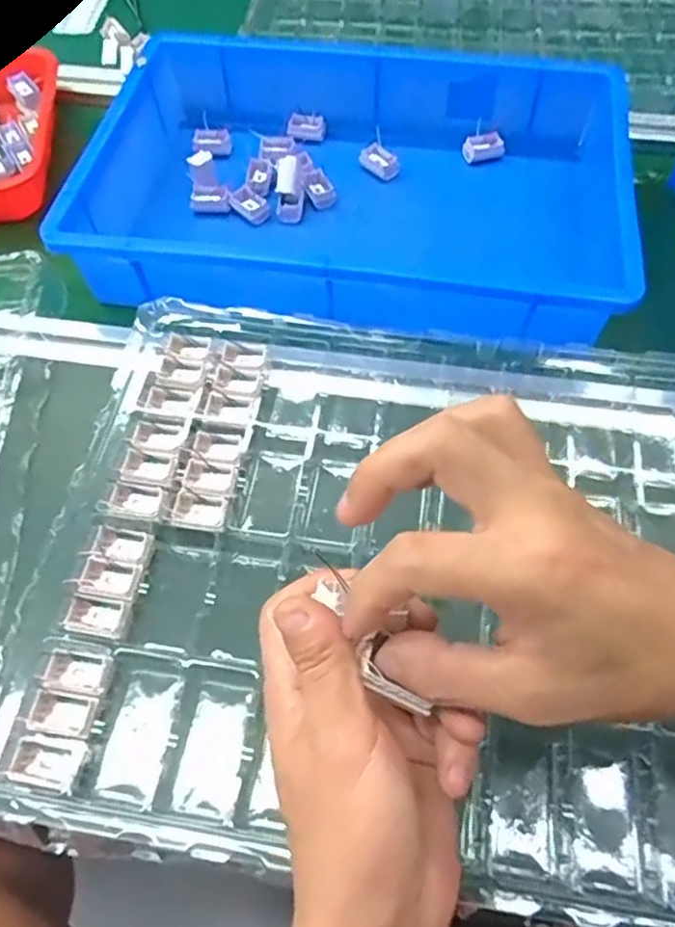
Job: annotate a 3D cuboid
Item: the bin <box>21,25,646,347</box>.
[{"bbox_3d":[0.016,-0.233,0.582,0.433,0.097,0.313,8,59,5],"label":"bin"}]

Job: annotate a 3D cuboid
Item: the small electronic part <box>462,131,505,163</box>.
[{"bbox_3d":[0.139,-0.302,0.639,0.039,0.016,0.018,-14,60,-8],"label":"small electronic part"}]

